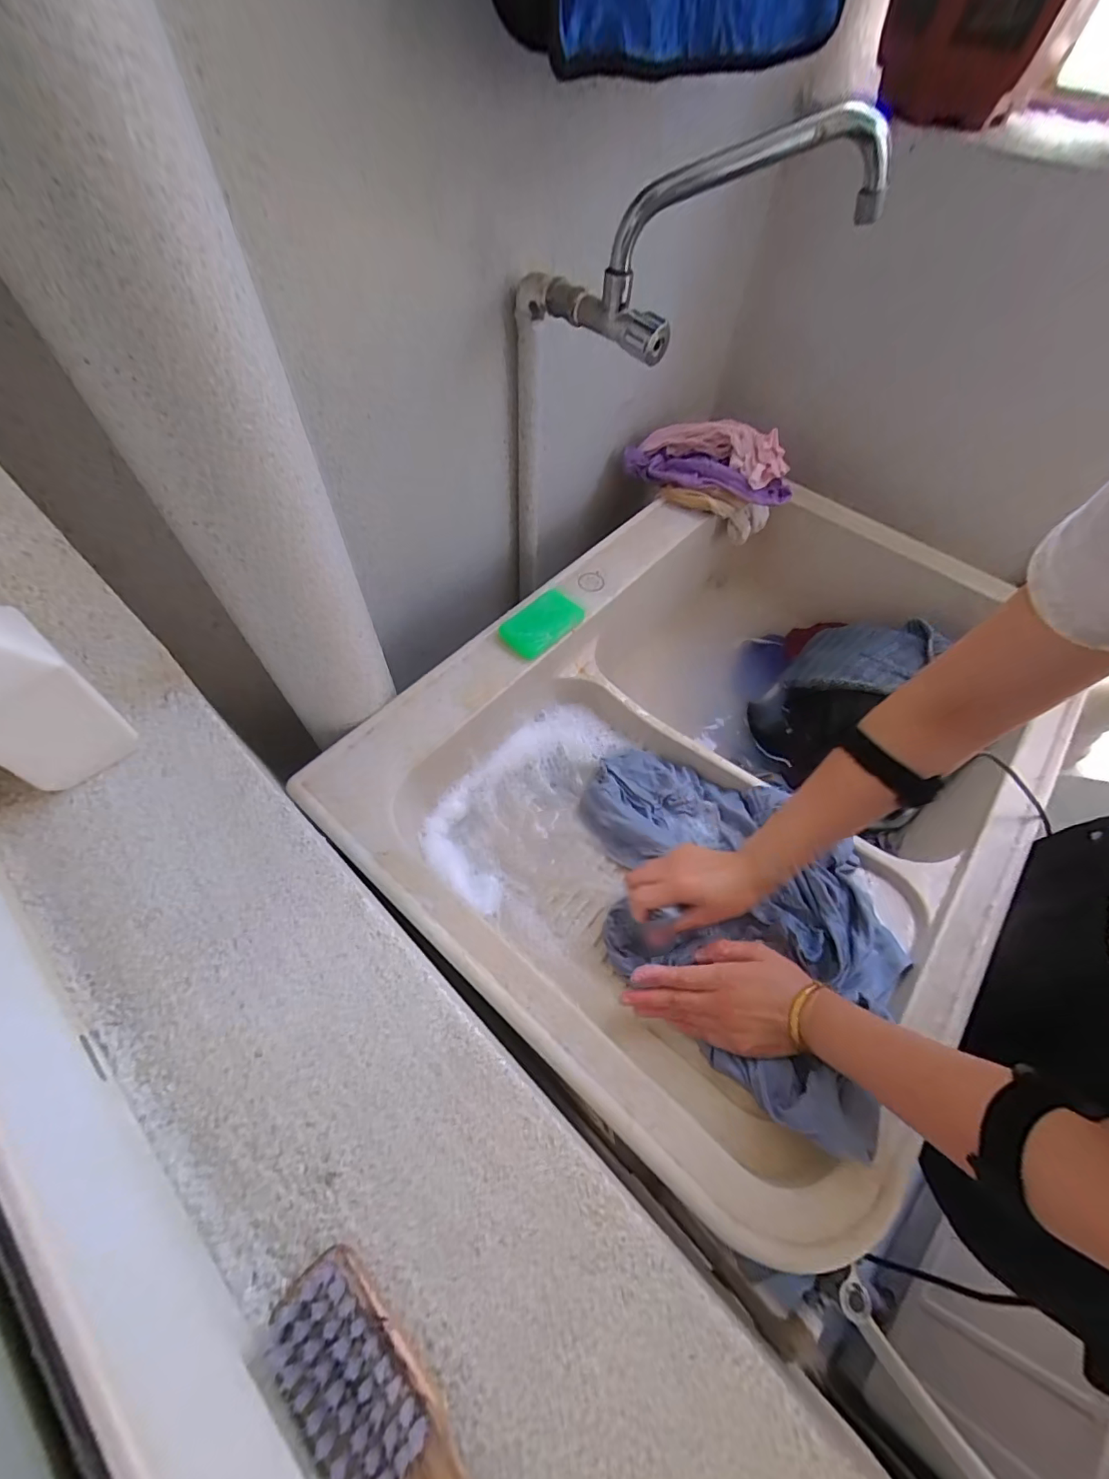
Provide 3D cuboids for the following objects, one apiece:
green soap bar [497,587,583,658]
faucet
[{"bbox_3d":[-0.015,-0.144,0.628,0.061,0.018,0.104,40,65,18],"label":"green soap bar"},{"bbox_3d":[0.134,-0.418,0.427,0.269,0.146,0.099,-1,59,-5],"label":"faucet"}]

